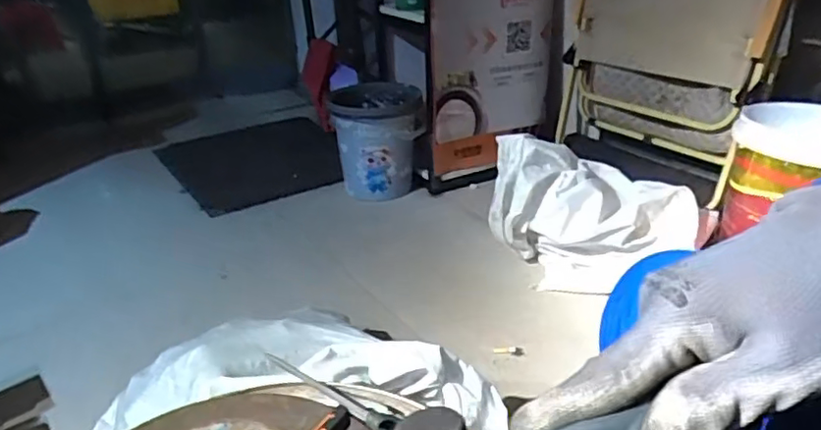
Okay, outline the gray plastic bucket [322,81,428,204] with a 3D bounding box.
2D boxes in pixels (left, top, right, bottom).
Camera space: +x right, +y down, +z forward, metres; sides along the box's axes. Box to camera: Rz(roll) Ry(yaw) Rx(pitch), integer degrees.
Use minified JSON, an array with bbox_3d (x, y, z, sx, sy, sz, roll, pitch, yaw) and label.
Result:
[{"bbox_3d":[-0.093,-0.222,1.773,0.249,0.275,0.252,-4,27,-4],"label":"gray plastic bucket"}]

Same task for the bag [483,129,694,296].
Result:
[{"bbox_3d":[0.393,-0.002,1.306,0.419,0.303,0.158,-4,27,-4],"label":"bag"}]

